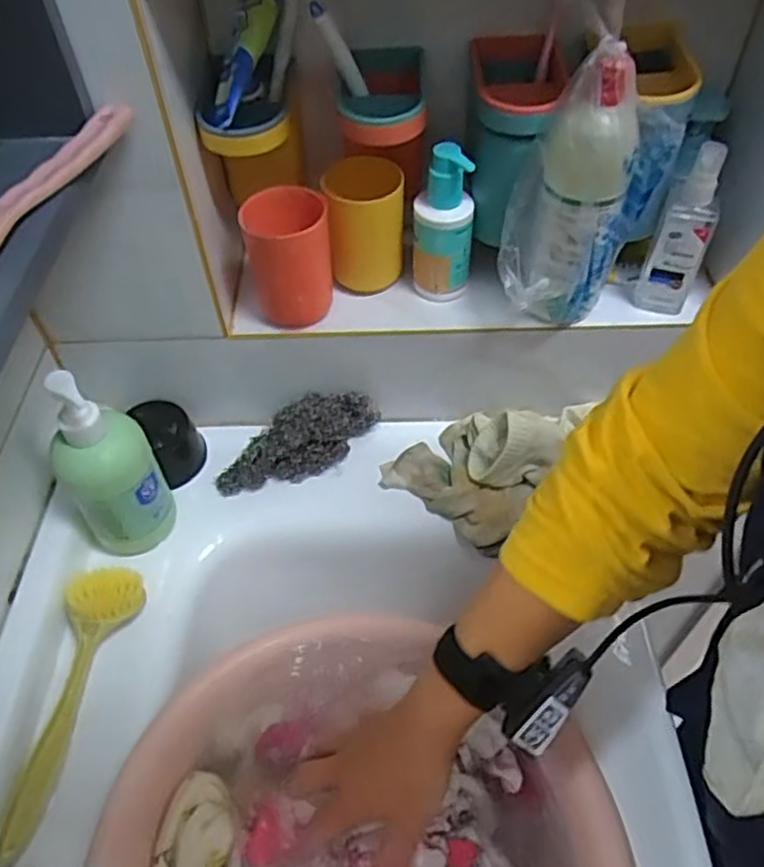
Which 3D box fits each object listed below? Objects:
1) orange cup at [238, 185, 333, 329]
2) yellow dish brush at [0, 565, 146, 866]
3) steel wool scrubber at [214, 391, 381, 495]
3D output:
[{"bbox_3d":[-0.074,-0.140,0.573,0.067,0.101,0.073,-1,51,1],"label":"orange cup"},{"bbox_3d":[-0.244,0.192,0.515,0.062,0.040,0.212,13,52,12],"label":"yellow dish brush"},{"bbox_3d":[-0.081,0.009,0.647,0.162,0.071,0.054,-29,55,-4],"label":"steel wool scrubber"}]

